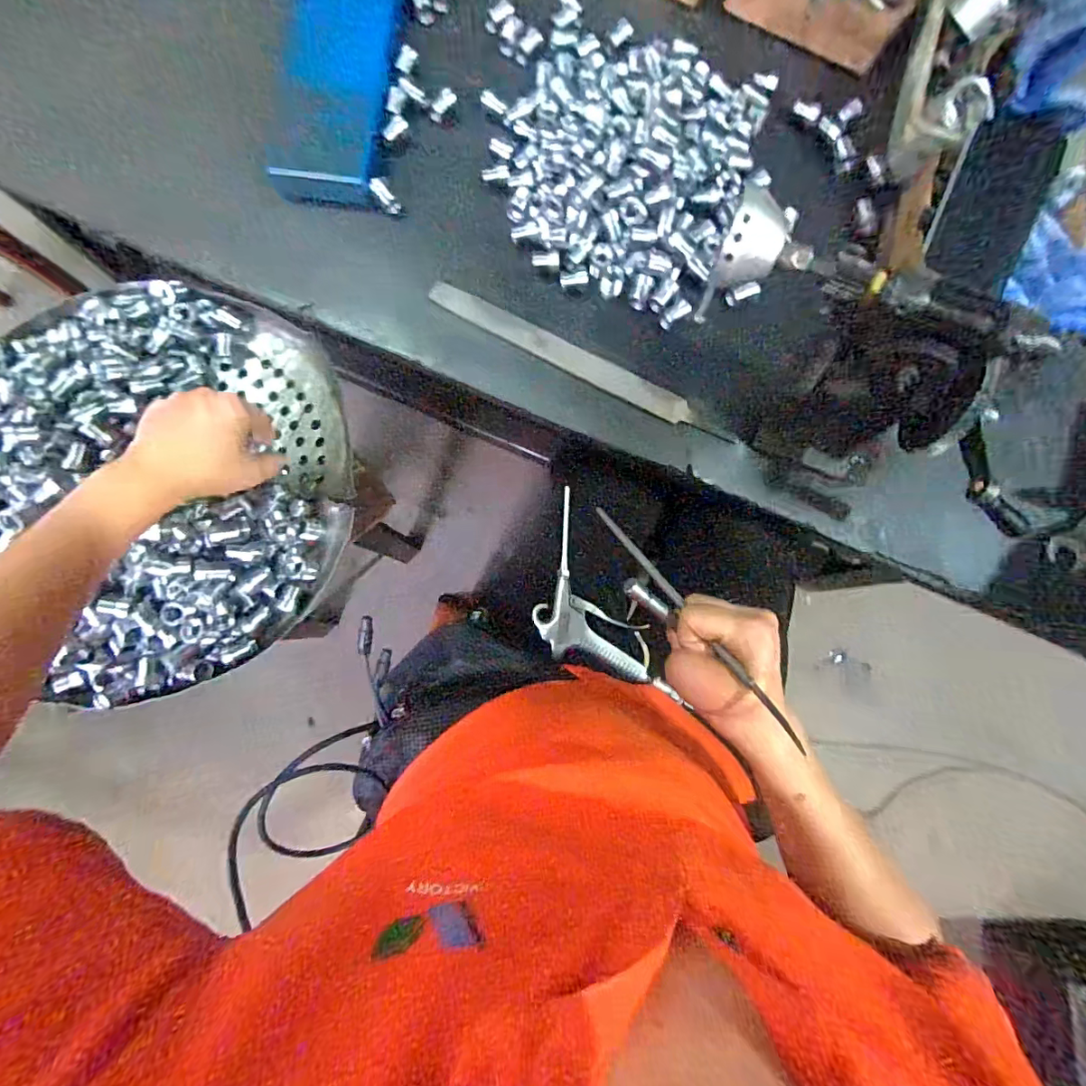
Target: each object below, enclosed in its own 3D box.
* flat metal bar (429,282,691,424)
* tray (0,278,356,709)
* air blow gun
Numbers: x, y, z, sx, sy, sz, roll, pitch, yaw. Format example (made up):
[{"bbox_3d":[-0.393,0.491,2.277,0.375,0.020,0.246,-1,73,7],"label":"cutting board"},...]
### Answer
[{"bbox_3d":[0.015,-0.172,0.459,0.255,0.011,0.016,28,83,2],"label":"flat metal bar"},{"bbox_3d":[-0.349,-0.065,0.447,0.344,0.102,0.361,0,84,-2],"label":"tray"},{"bbox_3d":[0.035,0.056,0.493,0.097,0.038,0.201,-30,85,-5],"label":"air blow gun"}]

